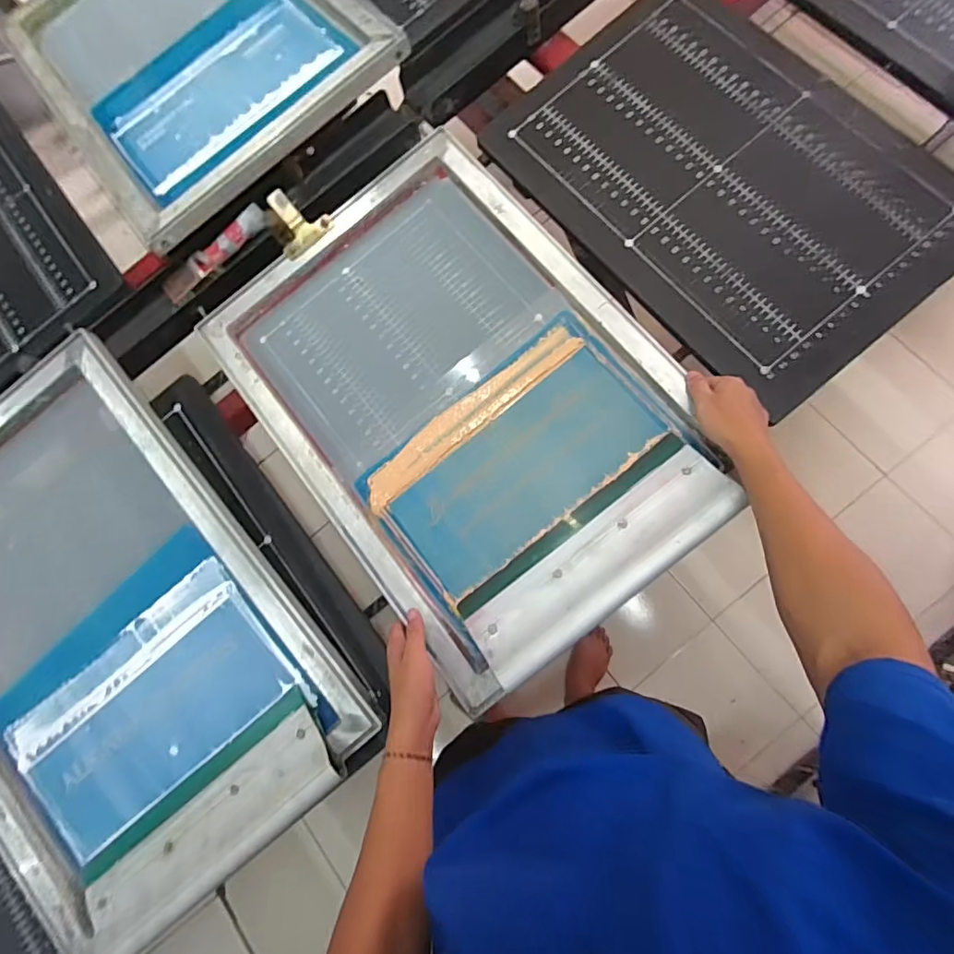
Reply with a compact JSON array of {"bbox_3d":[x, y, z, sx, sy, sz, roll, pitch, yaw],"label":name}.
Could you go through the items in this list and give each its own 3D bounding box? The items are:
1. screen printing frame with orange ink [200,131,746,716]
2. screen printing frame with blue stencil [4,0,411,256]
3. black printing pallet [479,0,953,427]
[{"bbox_3d":[-0.030,-0.105,0.701,0.463,0.062,0.665,-37,76,0],"label":"screen printing frame with orange ink"},{"bbox_3d":[-0.485,-0.720,0.850,0.453,0.043,0.685,-40,70,0],"label":"screen printing frame with blue stencil"},{"bbox_3d":[0.337,-0.415,0.719,0.404,0.025,0.593,-39,77,-1],"label":"black printing pallet"}]

